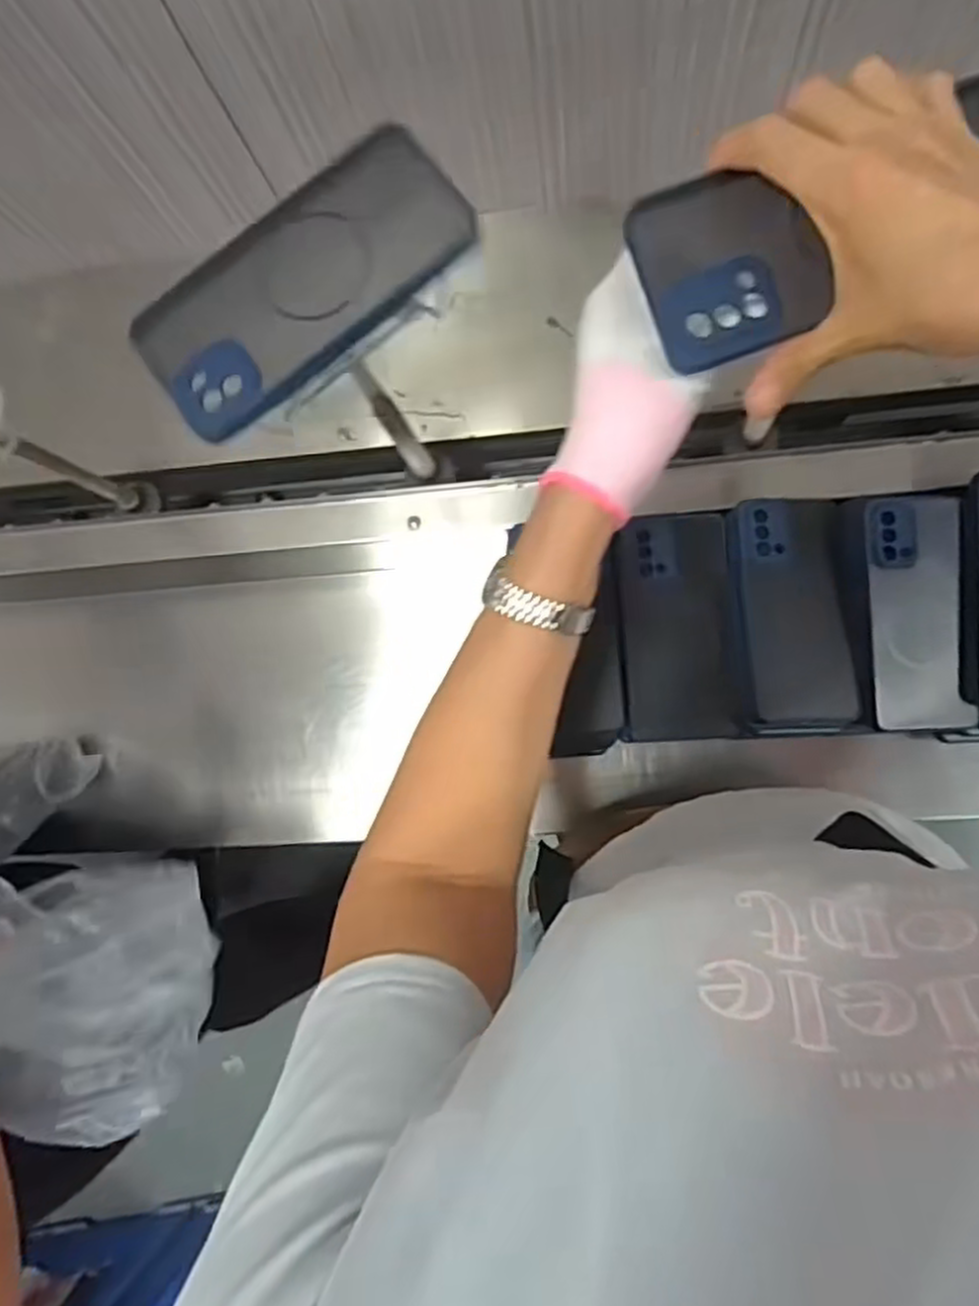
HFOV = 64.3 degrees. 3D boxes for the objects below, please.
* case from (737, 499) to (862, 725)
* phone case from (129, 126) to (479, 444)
[{"bbox_3d":[0.216,-0.030,0.548,0.075,0.010,0.159,3,77,-12],"label":"case"},{"bbox_3d":[-0.090,-0.176,0.367,0.160,0.017,0.076,-37,81,2],"label":"phone case"}]

